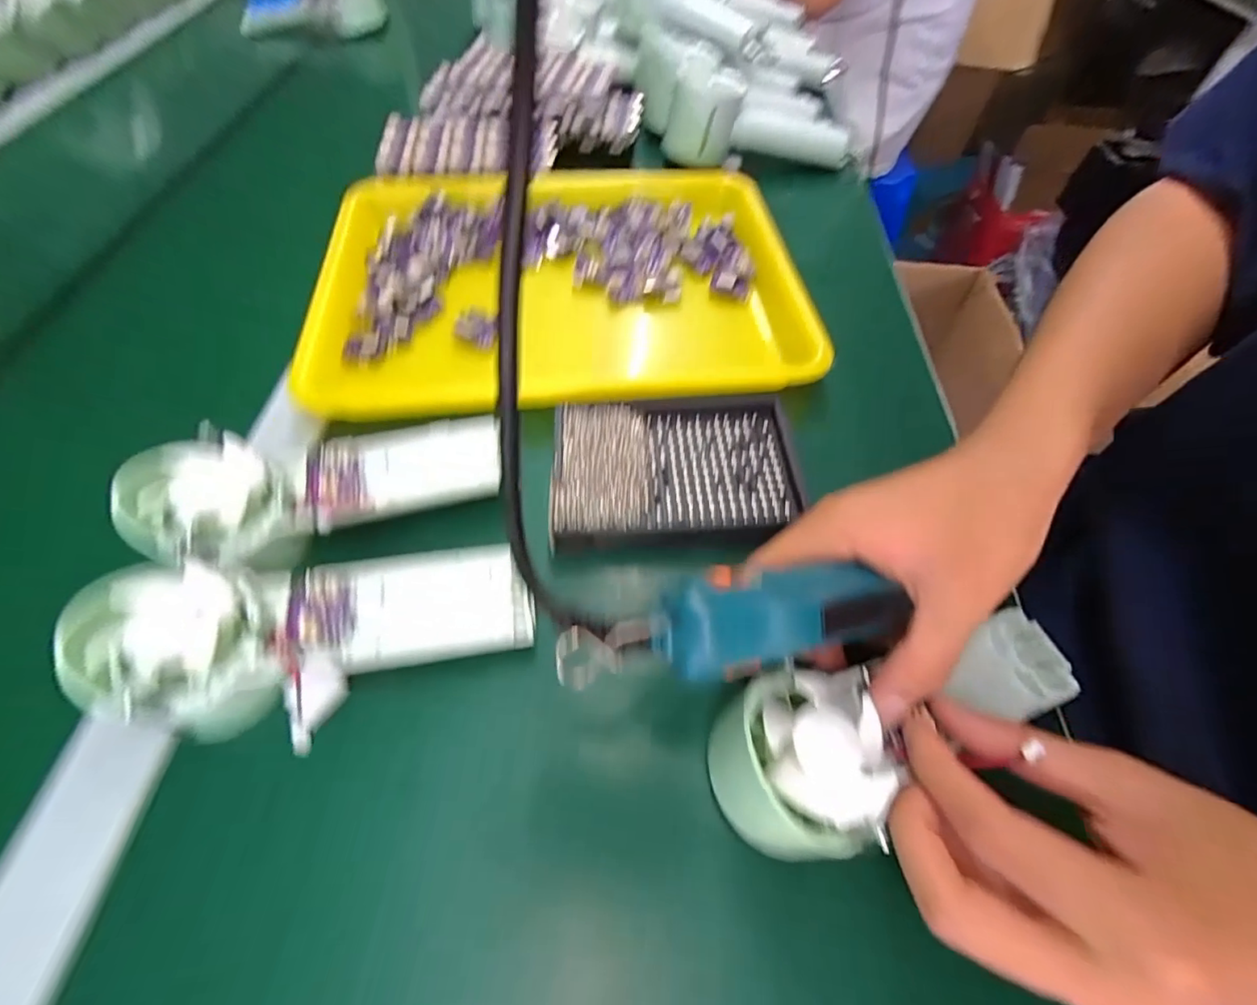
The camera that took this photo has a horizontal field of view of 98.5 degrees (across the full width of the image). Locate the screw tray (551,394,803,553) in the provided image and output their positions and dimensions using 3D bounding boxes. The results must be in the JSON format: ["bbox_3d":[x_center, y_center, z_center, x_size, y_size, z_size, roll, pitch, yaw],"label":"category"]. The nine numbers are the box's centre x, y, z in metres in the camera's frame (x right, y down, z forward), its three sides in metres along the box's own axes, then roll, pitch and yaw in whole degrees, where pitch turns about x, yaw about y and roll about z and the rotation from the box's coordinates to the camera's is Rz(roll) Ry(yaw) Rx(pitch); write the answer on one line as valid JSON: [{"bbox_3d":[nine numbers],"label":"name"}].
[{"bbox_3d":[0.026,-0.021,0.306,0.136,0.013,0.102,-2,56,-3],"label":"screw tray"}]

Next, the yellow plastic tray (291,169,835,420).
[{"bbox_3d":[-0.047,-0.160,0.415,0.352,0.056,0.249,-2,56,-3],"label":"yellow plastic tray"}]

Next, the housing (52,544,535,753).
[{"bbox_3d":[-0.130,0.059,0.237,0.172,0.051,0.066,-4,57,-5],"label":"housing"}]

